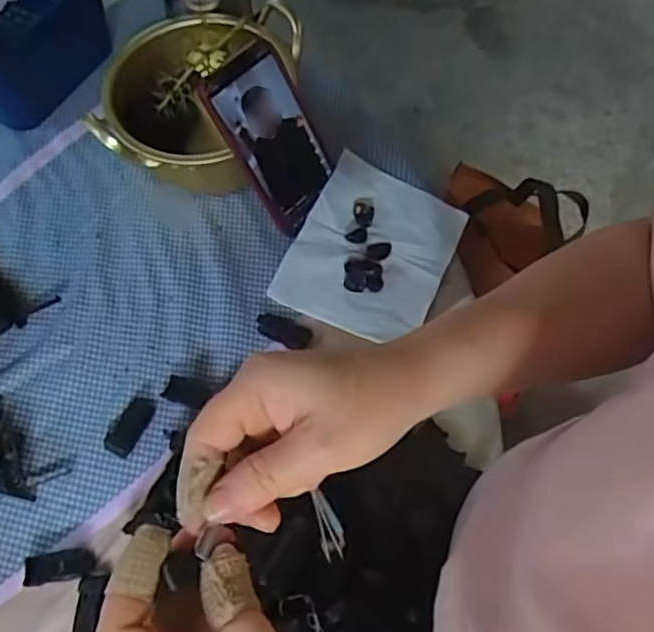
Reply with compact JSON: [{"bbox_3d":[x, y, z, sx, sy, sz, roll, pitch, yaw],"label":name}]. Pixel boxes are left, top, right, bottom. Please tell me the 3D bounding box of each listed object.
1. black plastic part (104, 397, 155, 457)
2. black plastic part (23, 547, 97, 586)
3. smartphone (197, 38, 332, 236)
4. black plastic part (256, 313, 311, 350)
[{"bbox_3d":[-0.160,0.087,0.519,0.022,0.014,0.048,22,68,9],"label":"black plastic part"},{"bbox_3d":[-0.198,0.185,0.477,0.049,0.009,0.021,-8,67,-5],"label":"black plastic part"},{"bbox_3d":[-0.044,-0.150,0.549,0.074,0.148,0.009,-42,37,-15],"label":"smartphone"},{"bbox_3d":[-0.037,0.013,0.552,0.049,0.005,0.022,26,68,10],"label":"black plastic part"}]

